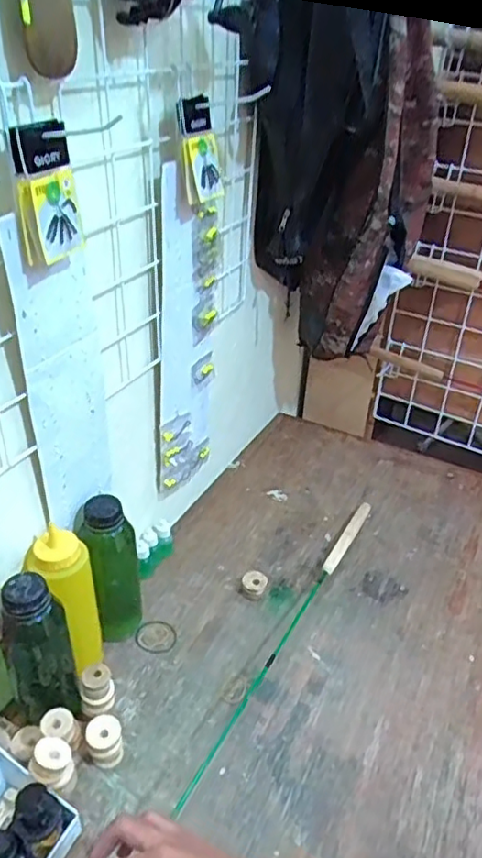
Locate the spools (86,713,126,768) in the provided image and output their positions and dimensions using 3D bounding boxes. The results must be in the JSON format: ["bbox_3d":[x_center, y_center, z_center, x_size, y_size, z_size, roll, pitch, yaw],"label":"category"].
[{"bbox_3d":[-0.135,0.311,0.618,0.033,0.050,0.031,2,35,-1],"label":"spools"}]

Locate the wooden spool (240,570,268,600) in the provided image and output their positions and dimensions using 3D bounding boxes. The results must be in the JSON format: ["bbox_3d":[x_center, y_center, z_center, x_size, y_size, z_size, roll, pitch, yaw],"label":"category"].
[{"bbox_3d":[0.017,0.203,0.808,0.033,0.032,0.029,3,35,0],"label":"wooden spool"}]

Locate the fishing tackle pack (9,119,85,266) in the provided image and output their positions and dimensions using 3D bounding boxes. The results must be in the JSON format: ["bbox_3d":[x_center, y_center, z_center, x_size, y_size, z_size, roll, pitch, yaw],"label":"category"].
[{"bbox_3d":[-0.145,-0.178,0.470,0.015,0.094,0.052,14,34,29],"label":"fishing tackle pack"}]

